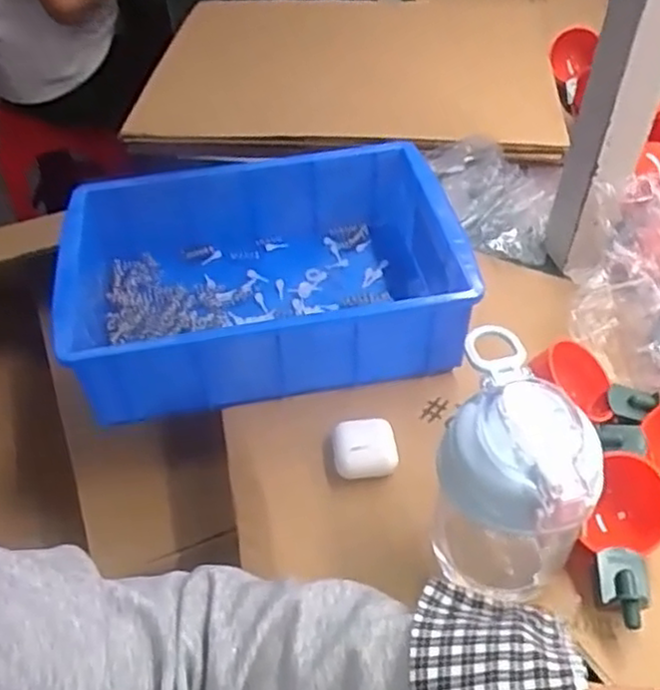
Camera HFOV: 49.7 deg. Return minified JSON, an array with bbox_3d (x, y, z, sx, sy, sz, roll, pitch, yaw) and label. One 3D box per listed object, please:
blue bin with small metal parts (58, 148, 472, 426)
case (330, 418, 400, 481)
[{"bbox_3d":[-0.054,-0.058,0.574,0.294,0.089,0.222,-10,47,-7],"label":"blue bin with small metal parts"},{"bbox_3d":[0.024,0.071,0.494,0.043,0.019,0.037,-6,47,-3],"label":"case"}]

